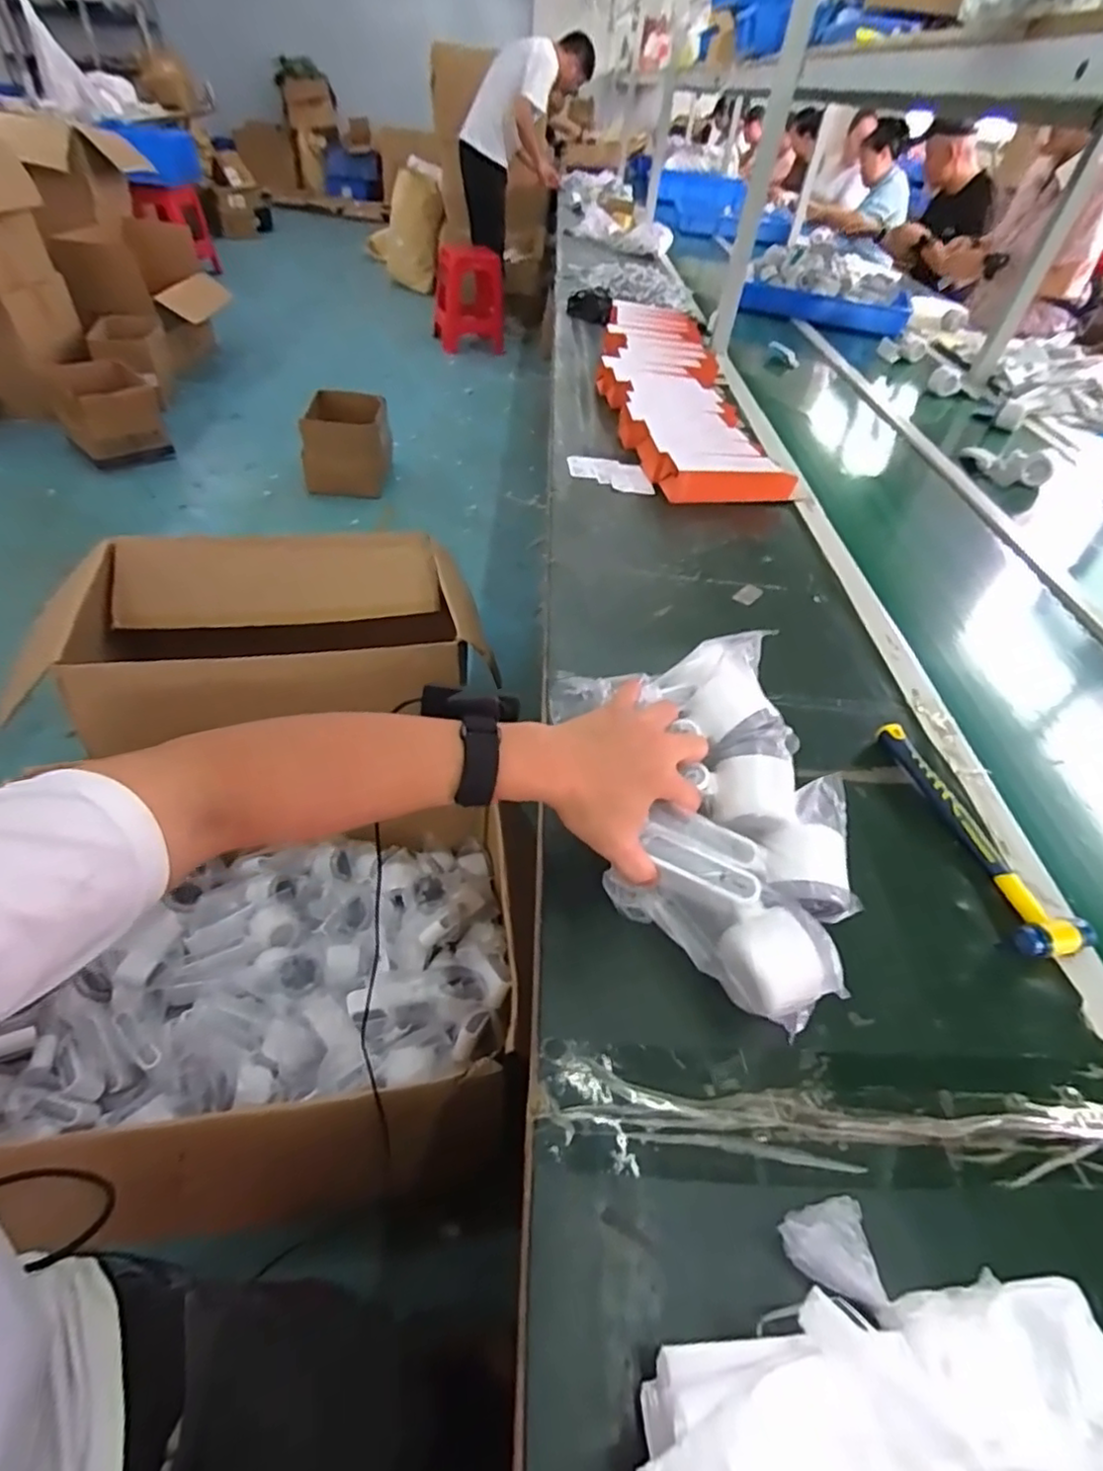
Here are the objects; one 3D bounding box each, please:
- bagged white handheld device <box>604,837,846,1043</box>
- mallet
[{"bbox_3d":[0.117,0.126,0.442,0.152,0.074,0.055,37,52,26],"label":"bagged white handheld device"},{"bbox_3d":[0.378,0.082,0.581,0.064,0.024,0.241,-1,46,-9],"label":"mallet"}]

